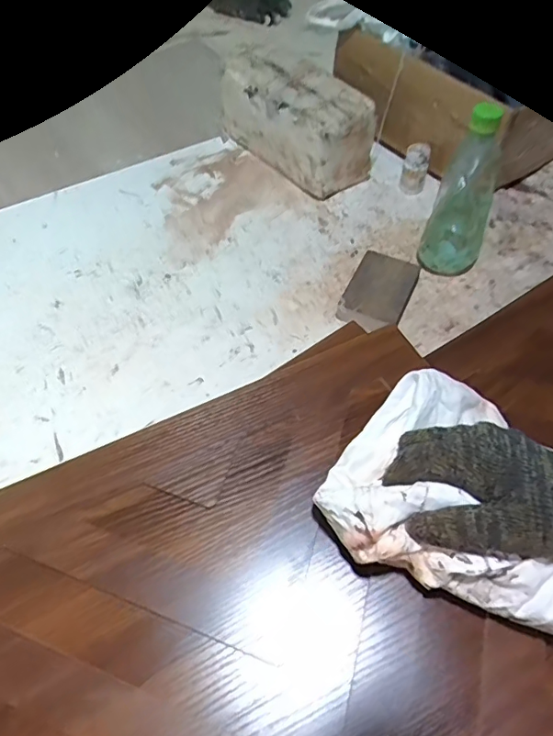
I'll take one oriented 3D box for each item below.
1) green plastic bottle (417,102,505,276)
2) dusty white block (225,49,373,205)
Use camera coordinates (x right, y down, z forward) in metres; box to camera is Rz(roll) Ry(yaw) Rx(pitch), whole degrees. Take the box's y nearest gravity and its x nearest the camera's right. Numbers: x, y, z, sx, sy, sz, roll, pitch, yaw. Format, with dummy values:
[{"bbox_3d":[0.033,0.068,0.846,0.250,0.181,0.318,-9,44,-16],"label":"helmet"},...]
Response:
[{"bbox_3d":[0.212,-0.192,0.576,0.071,0.181,0.053,8,37,4],"label":"green plastic bottle"},{"bbox_3d":[0.026,-0.349,0.735,0.101,0.112,0.226,-36,65,-21],"label":"dusty white block"}]

